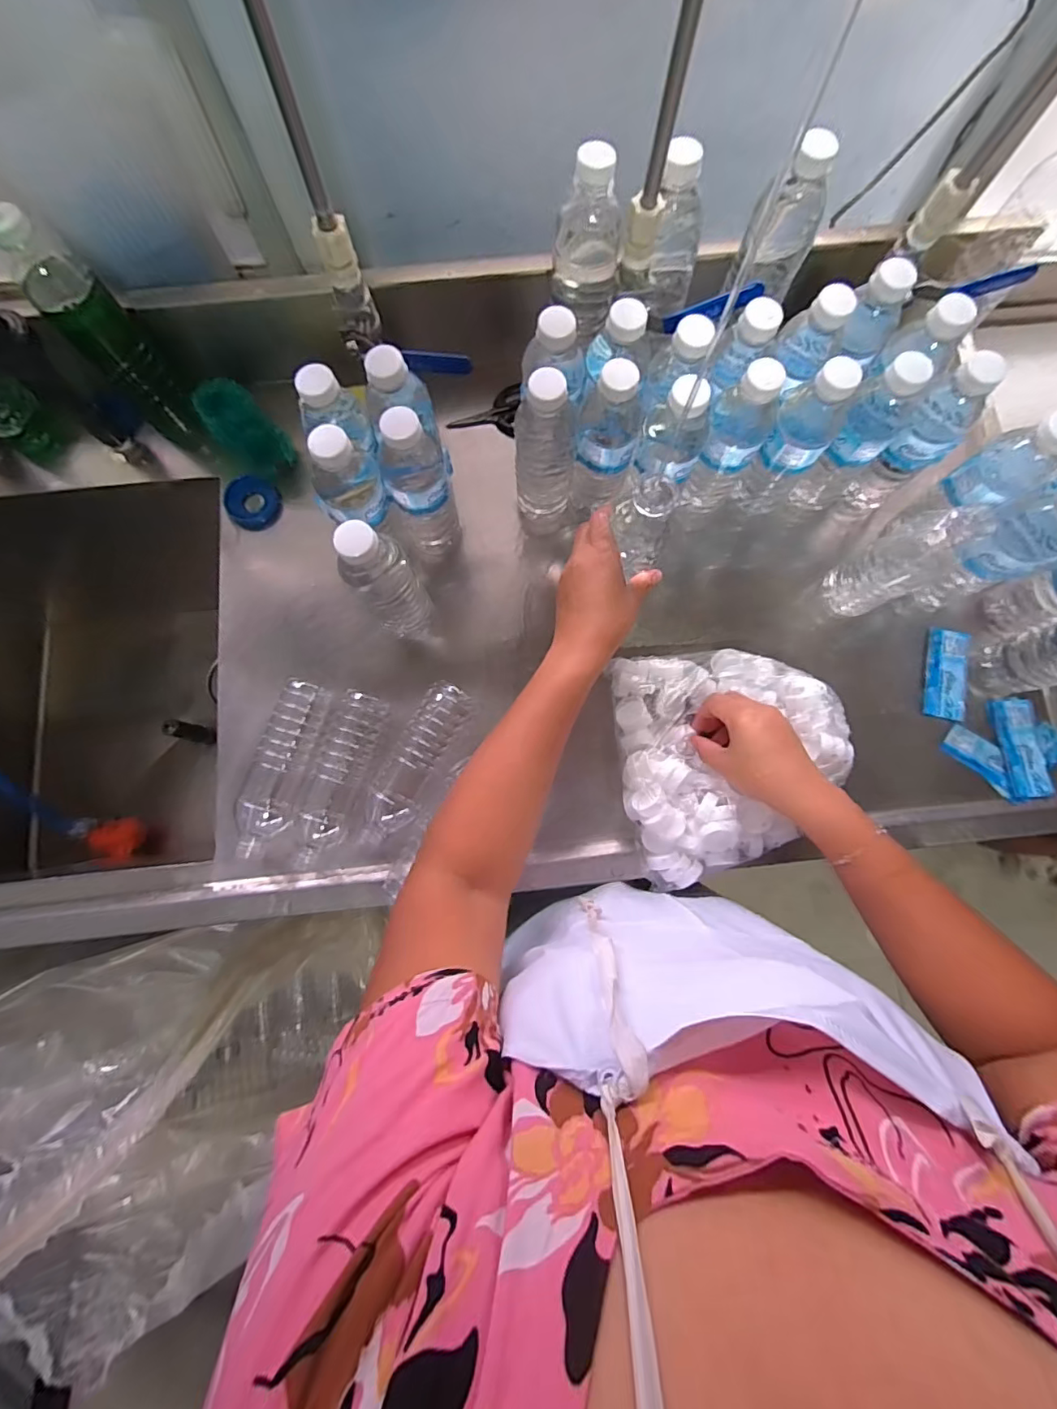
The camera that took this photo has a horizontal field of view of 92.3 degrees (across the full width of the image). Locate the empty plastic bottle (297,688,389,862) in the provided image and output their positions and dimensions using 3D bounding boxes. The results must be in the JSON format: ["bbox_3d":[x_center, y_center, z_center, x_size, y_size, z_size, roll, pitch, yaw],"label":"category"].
[{"bbox_3d":[-0.188,0.068,0.497,0.056,0.053,0.176,19,79,4],"label":"empty plastic bottle"}]

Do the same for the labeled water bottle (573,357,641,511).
[{"bbox_3d":[0.077,-0.252,0.487,0.059,0.168,0.059,7,79,1],"label":"labeled water bottle"}]

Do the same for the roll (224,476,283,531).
[{"bbox_3d":[-0.312,-0.229,0.577,0.056,0.031,0.050,-41,82,-7],"label":"roll"}]

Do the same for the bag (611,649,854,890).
[{"bbox_3d":[0.195,0.054,0.490,0.201,0.061,0.215,-5,79,-1],"label":"bag"}]

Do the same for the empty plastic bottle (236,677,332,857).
[{"bbox_3d":[-0.242,0.061,0.498,0.048,0.047,0.170,17,79,3],"label":"empty plastic bottle"}]

